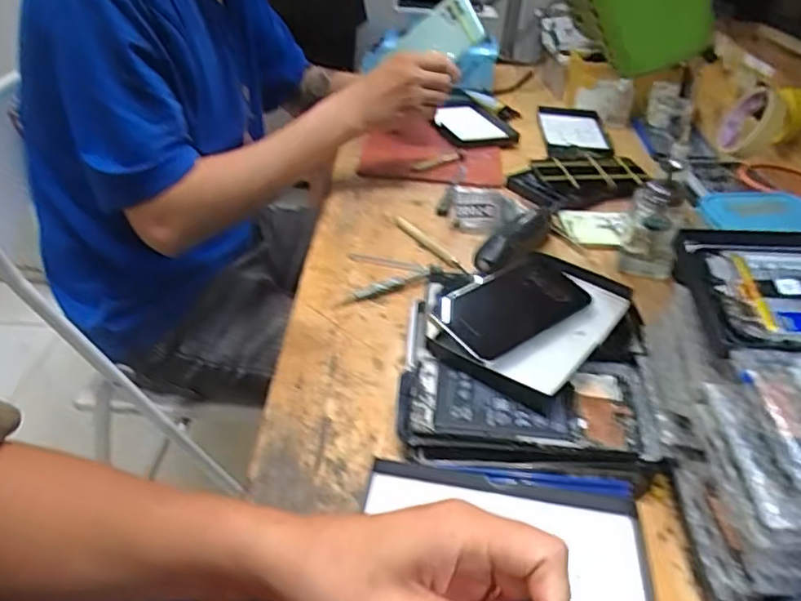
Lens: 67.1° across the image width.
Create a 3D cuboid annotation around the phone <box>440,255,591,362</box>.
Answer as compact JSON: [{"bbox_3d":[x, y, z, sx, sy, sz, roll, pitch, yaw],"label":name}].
[{"bbox_3d":[0.097,0.002,0.518,0.149,0.011,0.073,-25,58,-33],"label":"phone"}]

